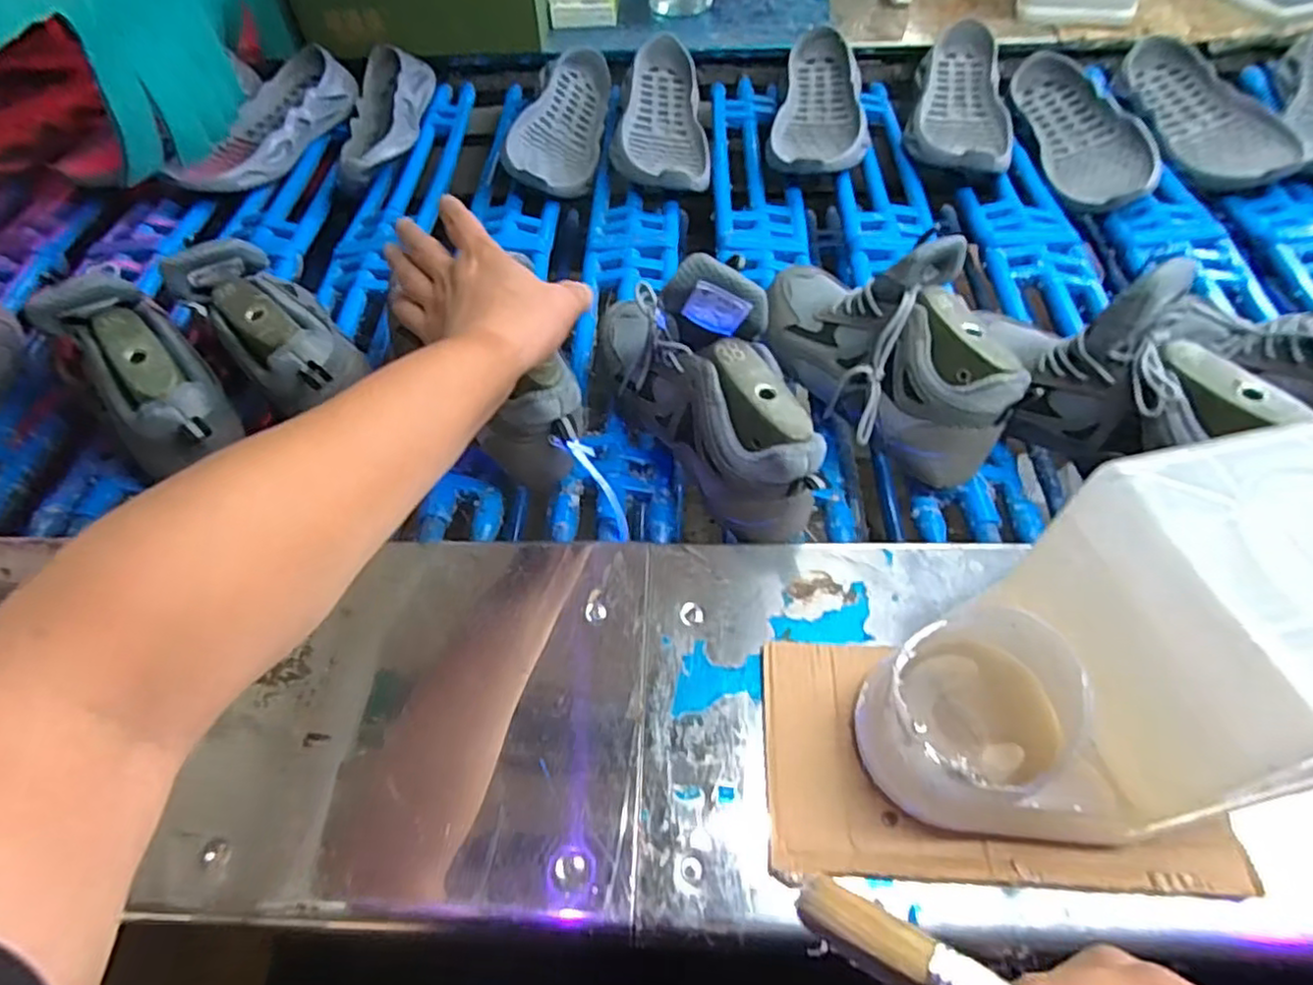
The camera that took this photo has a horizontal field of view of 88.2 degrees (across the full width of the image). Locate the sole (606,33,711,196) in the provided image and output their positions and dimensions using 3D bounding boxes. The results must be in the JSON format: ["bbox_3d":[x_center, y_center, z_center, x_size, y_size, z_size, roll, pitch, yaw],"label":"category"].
[{"bbox_3d":[0.005,-0.470,0.839,0.116,0.057,0.312,1,53,-1],"label":"sole"}]

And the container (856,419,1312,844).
[{"bbox_3d":[0.235,0.082,0.333,0.243,0.157,0.128,-9,54,-8],"label":"container"}]

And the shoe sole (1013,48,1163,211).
[{"bbox_3d":[0.514,-0.437,0.815,0.106,0.041,0.298,-1,53,3],"label":"shoe sole"}]

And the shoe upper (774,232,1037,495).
[{"bbox_3d":[0.178,-0.129,0.546,0.102,0.123,0.250,-19,56,-15],"label":"shoe upper"}]

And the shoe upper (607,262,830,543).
[{"bbox_3d":[0.031,-0.092,0.493,0.083,0.122,0.254,-22,57,-17],"label":"shoe upper"}]

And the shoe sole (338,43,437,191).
[{"bbox_3d":[-0.347,-0.472,0.855,0.104,0.055,0.270,-2,54,-3],"label":"shoe sole"}]

